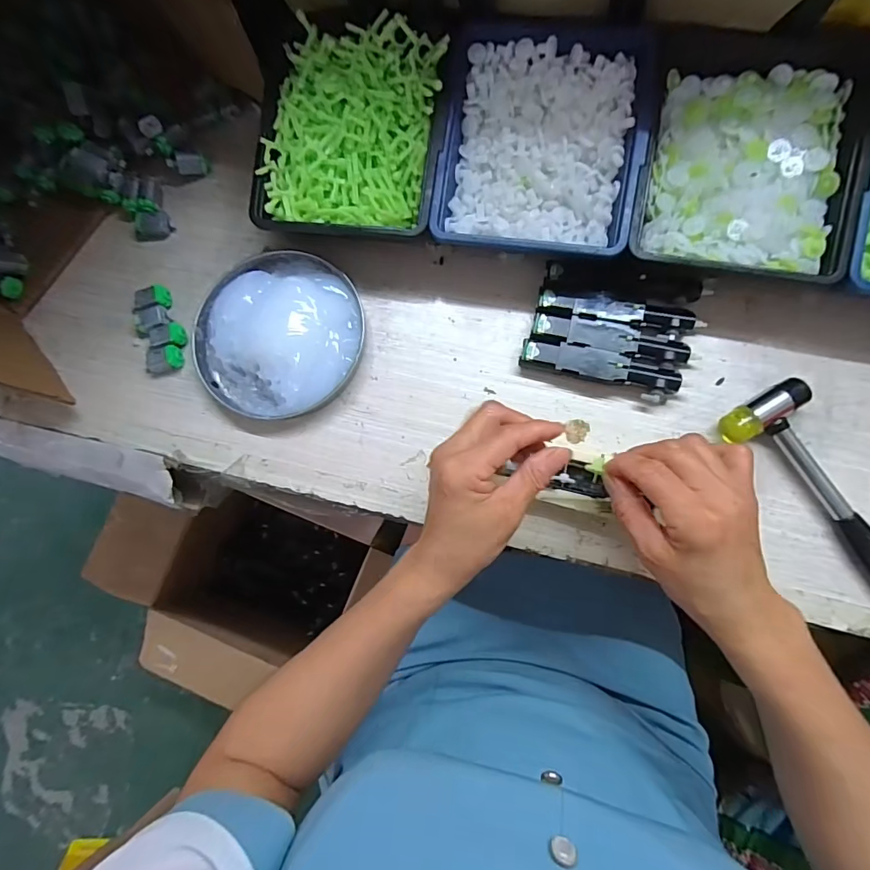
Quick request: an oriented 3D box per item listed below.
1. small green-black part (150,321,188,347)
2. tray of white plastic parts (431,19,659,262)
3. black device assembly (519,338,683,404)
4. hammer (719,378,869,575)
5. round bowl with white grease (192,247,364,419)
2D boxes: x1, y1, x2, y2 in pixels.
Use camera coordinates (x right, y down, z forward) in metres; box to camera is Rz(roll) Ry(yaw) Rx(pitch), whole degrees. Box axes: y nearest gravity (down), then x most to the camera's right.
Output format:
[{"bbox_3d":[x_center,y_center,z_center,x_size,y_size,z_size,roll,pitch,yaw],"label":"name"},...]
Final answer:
[{"bbox_3d":[-0.233,-0.089,0.406,0.028,0.016,0.024,0,82,5],"label":"small green-black part"},{"bbox_3d":[0.079,-0.218,0.347,0.147,0.039,0.159,9,83,6],"label":"tray of white plastic parts"},{"bbox_3d":[0.128,-0.053,0.365,0.118,0.021,0.029,17,84,7],"label":"black device assembly"},{"bbox_3d":[0.301,0.068,0.329,0.061,0.021,0.229,-33,80,0],"label":"hammer"},{"bbox_3d":[-0.133,-0.087,0.390,0.140,0.029,0.140,-1,82,5],"label":"round bowl with white grease"}]

